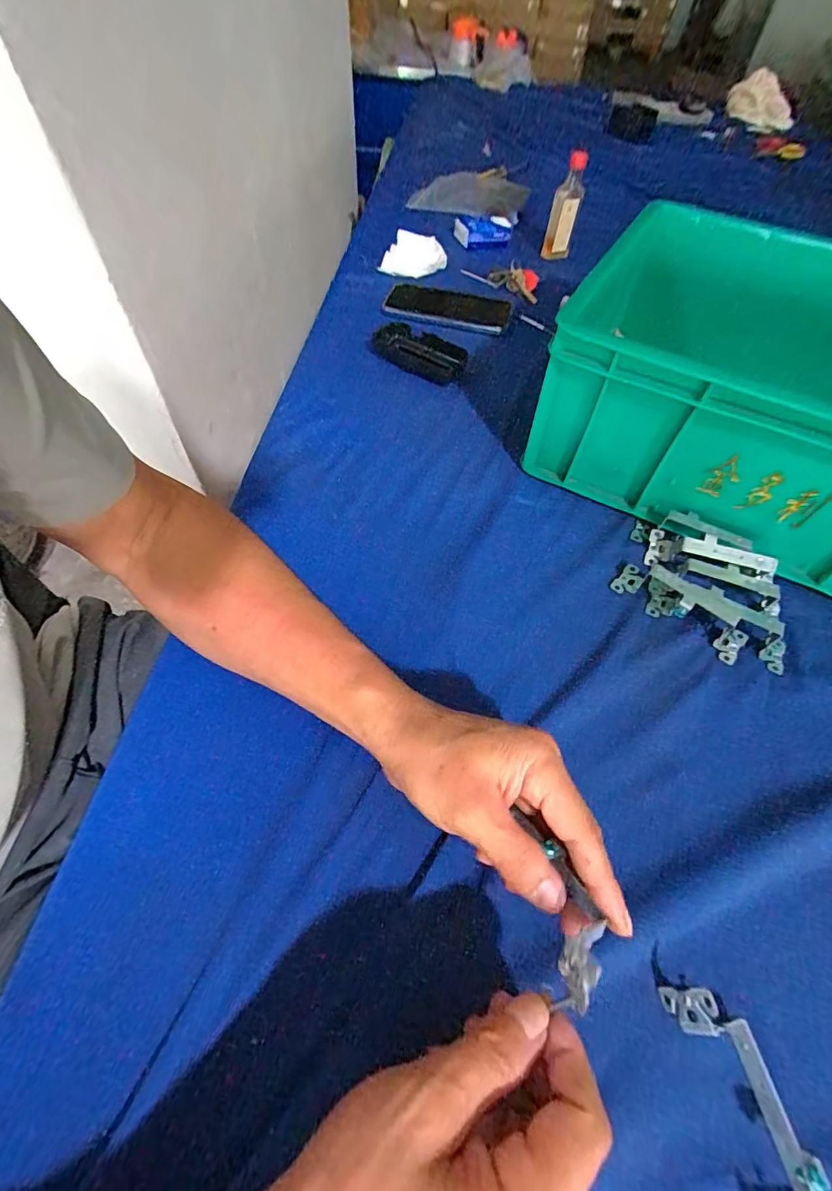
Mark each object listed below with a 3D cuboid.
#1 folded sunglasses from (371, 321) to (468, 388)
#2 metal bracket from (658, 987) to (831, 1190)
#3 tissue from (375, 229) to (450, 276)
[{"bbox_3d":[0.001,-0.288,0.563,0.120,0.027,0.049,37,63,20],"label":"folded sunglasses"},{"bbox_3d":[0.156,0.243,0.215,0.035,0.031,0.104,-7,57,-7],"label":"metal bracket"},{"bbox_3d":[-0.003,-0.481,0.677,0.089,0.051,0.037,13,57,5],"label":"tissue"}]

